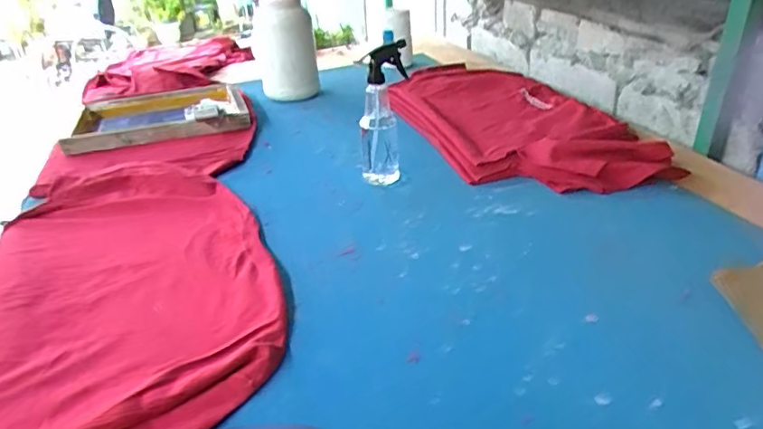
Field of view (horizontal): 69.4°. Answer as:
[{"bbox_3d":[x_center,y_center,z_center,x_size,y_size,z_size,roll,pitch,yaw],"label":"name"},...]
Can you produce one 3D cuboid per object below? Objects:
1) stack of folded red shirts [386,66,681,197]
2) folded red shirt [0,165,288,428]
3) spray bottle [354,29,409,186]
[{"bbox_3d":[0.245,-0.236,1.251,0.420,0.064,0.791,-8,29,-8],"label":"stack of folded red shirts"},{"bbox_3d":[-0.363,0.085,0.772,0.393,0.031,0.656,-14,31,-17],"label":"folded red shirt"},{"bbox_3d":[0.003,-0.181,0.988,0.088,0.236,0.069,-2,29,3],"label":"spray bottle"}]

